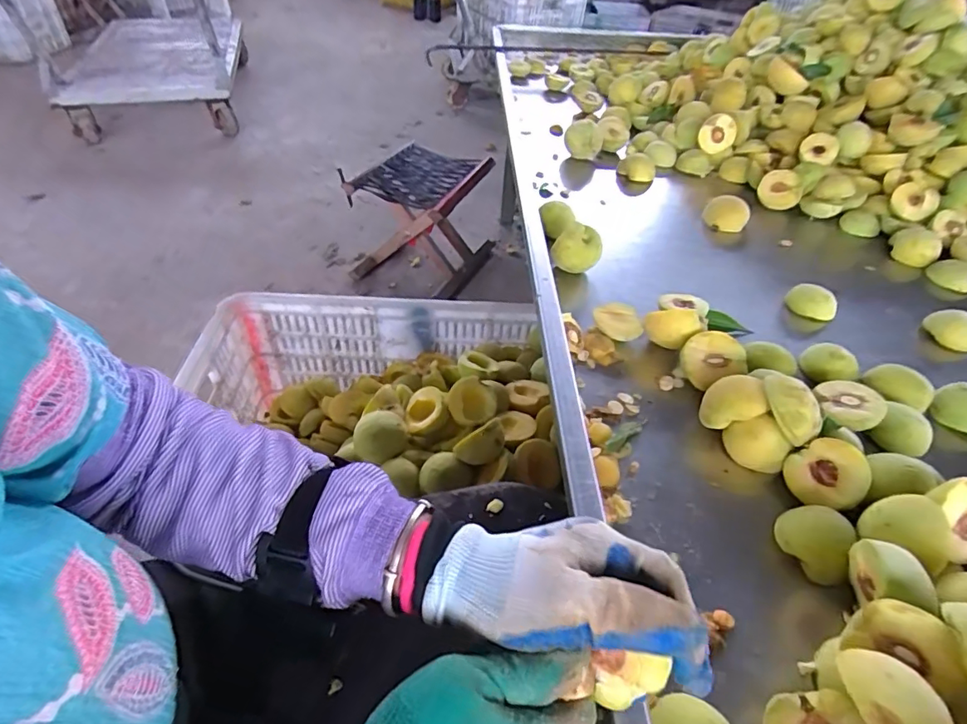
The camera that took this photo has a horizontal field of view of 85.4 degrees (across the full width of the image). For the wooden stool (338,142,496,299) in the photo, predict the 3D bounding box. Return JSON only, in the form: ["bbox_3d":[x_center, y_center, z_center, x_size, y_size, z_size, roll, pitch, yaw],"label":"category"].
[{"bbox_3d":[-0.142,-0.333,1.238,0.270,0.254,0.255,16,45,12],"label":"wooden stool"}]

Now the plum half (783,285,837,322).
[{"bbox_3d":[0.387,-0.071,0.617,0.054,0.025,0.038,31,51,26],"label":"plum half"}]

